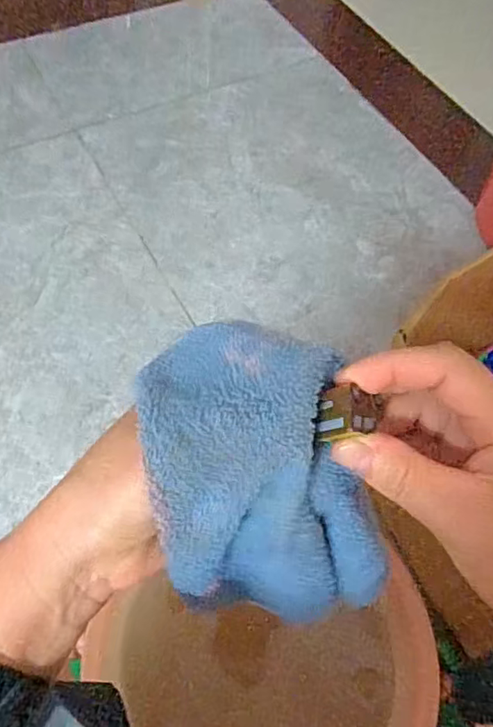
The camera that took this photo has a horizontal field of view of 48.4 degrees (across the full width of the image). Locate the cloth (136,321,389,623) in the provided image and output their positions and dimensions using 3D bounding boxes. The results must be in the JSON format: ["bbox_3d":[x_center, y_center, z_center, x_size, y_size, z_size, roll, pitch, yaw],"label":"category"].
[{"bbox_3d":[0.008,0.046,0.245,0.094,0.106,0.114,-10,60,-9],"label":"cloth"}]

